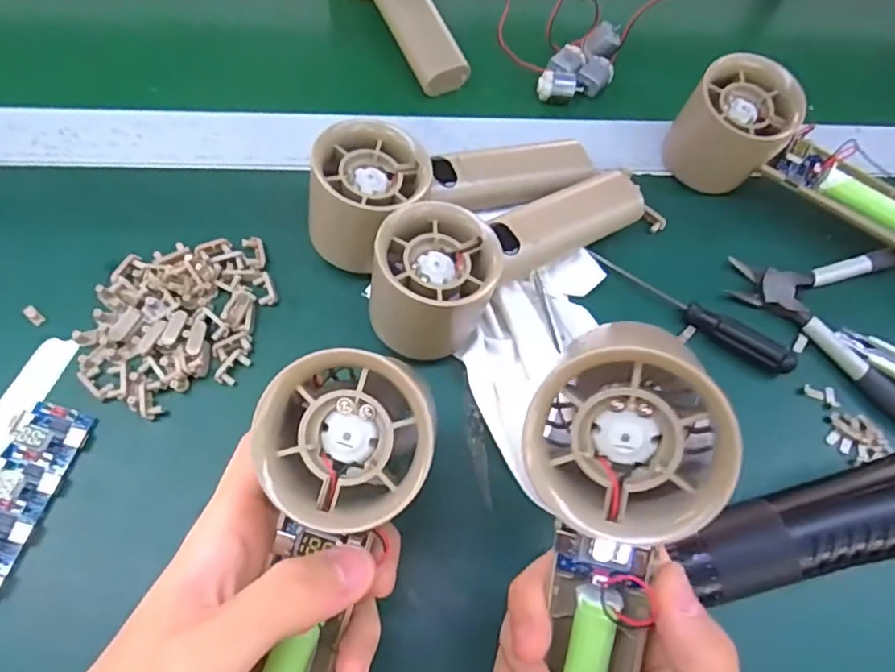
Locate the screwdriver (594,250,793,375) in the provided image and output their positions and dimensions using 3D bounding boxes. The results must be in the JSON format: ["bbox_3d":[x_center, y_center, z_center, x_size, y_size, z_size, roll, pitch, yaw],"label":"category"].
[{"bbox_3d":[0.129,-0.012,0.319,0.116,0.012,0.013,31,66,9],"label":"screwdriver"}]

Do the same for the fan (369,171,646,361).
[{"bbox_3d":[0.031,-0.049,0.305,0.163,0.060,0.056,-35,73,-19],"label":"fan"}]

